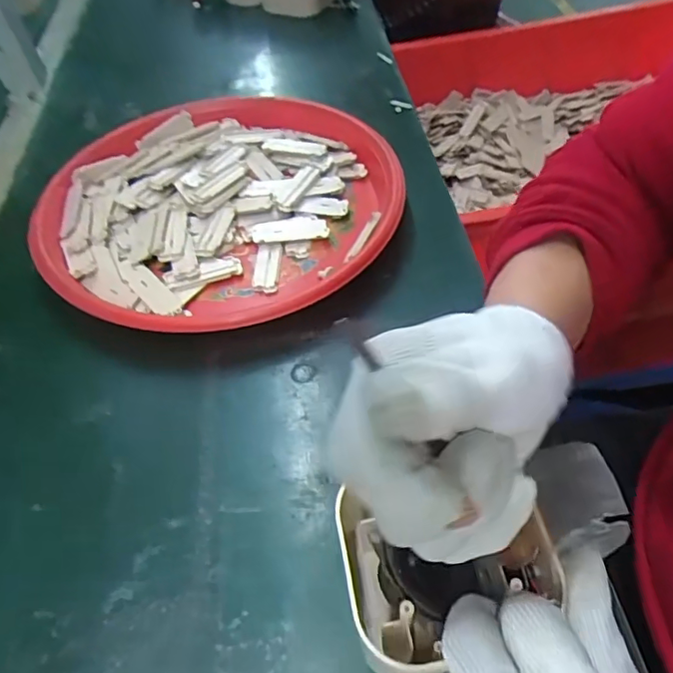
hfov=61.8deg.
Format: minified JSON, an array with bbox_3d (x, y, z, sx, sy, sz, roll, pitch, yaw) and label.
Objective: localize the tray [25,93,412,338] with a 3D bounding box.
[{"bbox_3d":[-0.093,-0.107,0.462,0.276,0.033,0.279,-30,55,-18],"label":"tray"}]

